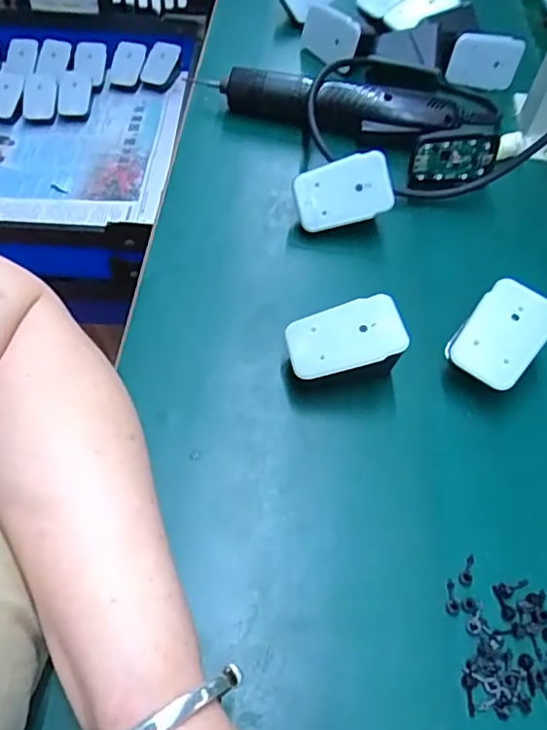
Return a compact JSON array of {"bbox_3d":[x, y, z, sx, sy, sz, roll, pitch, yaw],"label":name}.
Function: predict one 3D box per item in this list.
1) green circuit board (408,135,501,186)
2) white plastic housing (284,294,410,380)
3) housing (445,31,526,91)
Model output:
[{"bbox_3d":[0.147,-0.164,0.473,0.071,0.034,0.006,-6,41,-9],"label":"green circuit board"},{"bbox_3d":[0.045,-0.012,0.362,0.069,0.028,0.044,-16,63,5],"label":"white plastic housing"},{"bbox_3d":[0.200,-0.286,0.552,0.070,0.050,0.009,-1,57,-5],"label":"housing"}]

